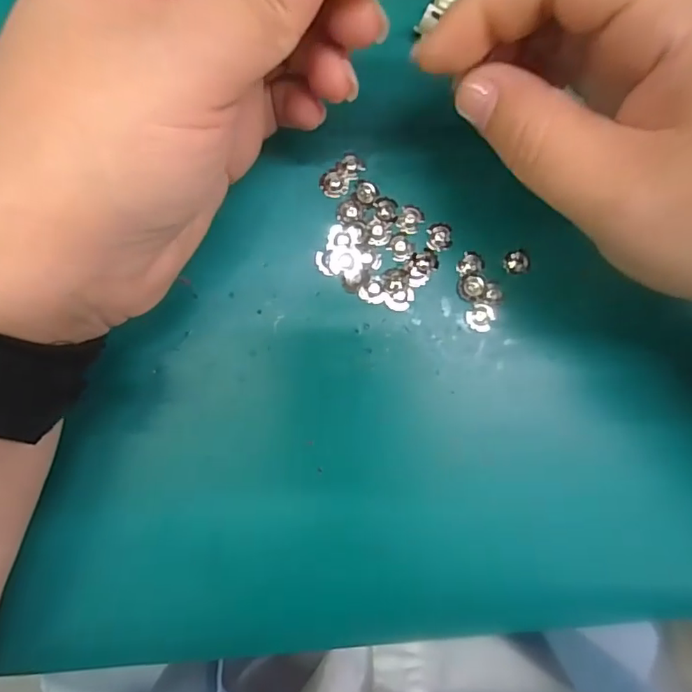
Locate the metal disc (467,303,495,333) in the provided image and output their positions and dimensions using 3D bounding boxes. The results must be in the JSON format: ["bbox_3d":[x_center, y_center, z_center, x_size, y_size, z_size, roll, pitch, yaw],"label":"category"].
[{"bbox_3d":[0.050,-0.011,0.201,0.009,0.004,0.010,45,84,0],"label":"metal disc"}]

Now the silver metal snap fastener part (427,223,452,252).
[{"bbox_3d":[0.035,-0.041,0.202,0.009,0.004,0.010,-3,86,-5],"label":"silver metal snap fastener part"}]

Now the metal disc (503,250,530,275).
[{"bbox_3d":[0.064,-0.031,0.205,0.009,0.004,0.009,0,86,-5],"label":"metal disc"}]

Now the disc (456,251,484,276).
[{"bbox_3d":[0.047,-0.031,0.203,0.010,0.004,0.009,-10,86,-5],"label":"disc"}]

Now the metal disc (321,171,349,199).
[{"bbox_3d":[-0.004,-0.060,0.201,0.010,0.004,0.010,0,86,-5],"label":"metal disc"}]

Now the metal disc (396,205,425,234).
[{"bbox_3d":[0.024,-0.047,0.202,0.009,0.004,0.011,21,84,-3],"label":"metal disc"}]

